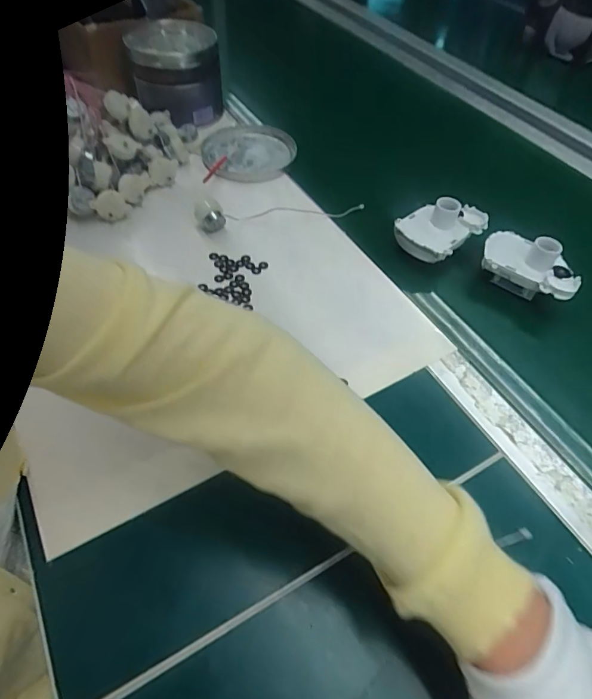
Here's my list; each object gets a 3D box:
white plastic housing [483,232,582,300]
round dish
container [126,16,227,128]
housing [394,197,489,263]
[{"bbox_3d":[0.257,-0.092,0.484,0.102,0.058,0.061,35,58,22],"label":"white plastic housing"},{"bbox_3d":[-0.064,-0.281,0.625,0.122,0.027,0.134,2,52,-2],"label":"round dish"},{"bbox_3d":[-0.172,-0.401,0.641,0.120,0.099,0.113,-5,53,-10],"label":"container"},{"bbox_3d":[0.174,-0.151,0.516,0.115,0.046,0.070,-33,60,-25],"label":"housing"}]

